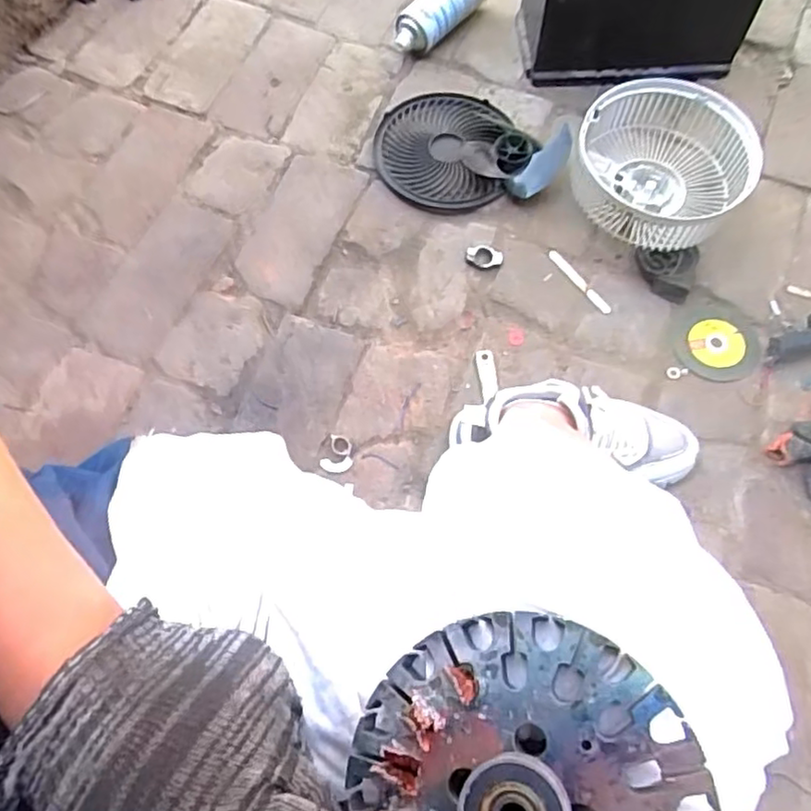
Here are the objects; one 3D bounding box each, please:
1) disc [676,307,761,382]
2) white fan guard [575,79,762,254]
[{"bbox_3d":[0.387,-0.078,0.815,0.095,0.012,0.099,0,69,1],"label":"disc"},{"bbox_3d":[0.324,-0.301,0.850,0.206,0.110,0.197,0,69,1],"label":"white fan guard"}]

